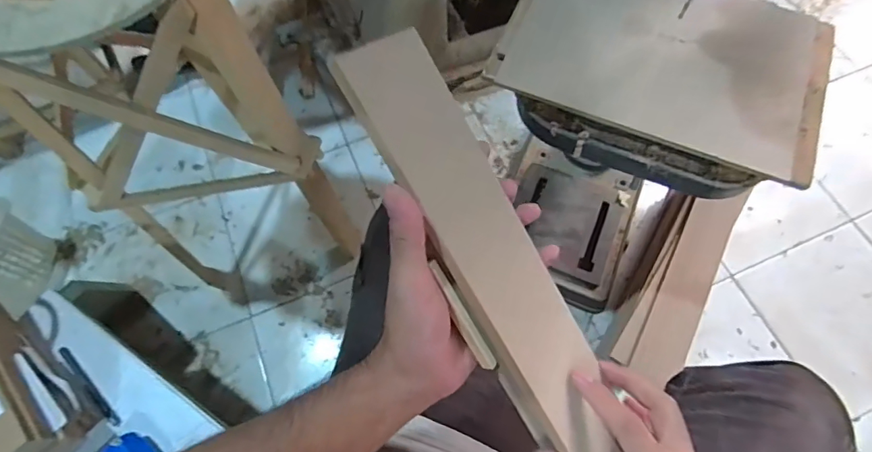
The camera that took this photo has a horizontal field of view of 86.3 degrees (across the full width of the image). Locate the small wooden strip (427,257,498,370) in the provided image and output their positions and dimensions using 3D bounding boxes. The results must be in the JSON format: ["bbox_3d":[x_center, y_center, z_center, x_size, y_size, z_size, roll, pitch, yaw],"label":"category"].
[{"bbox_3d":[0.016,0.054,0.274,0.008,0.004,0.074,-30,103,-11],"label":"small wooden strip"}]

